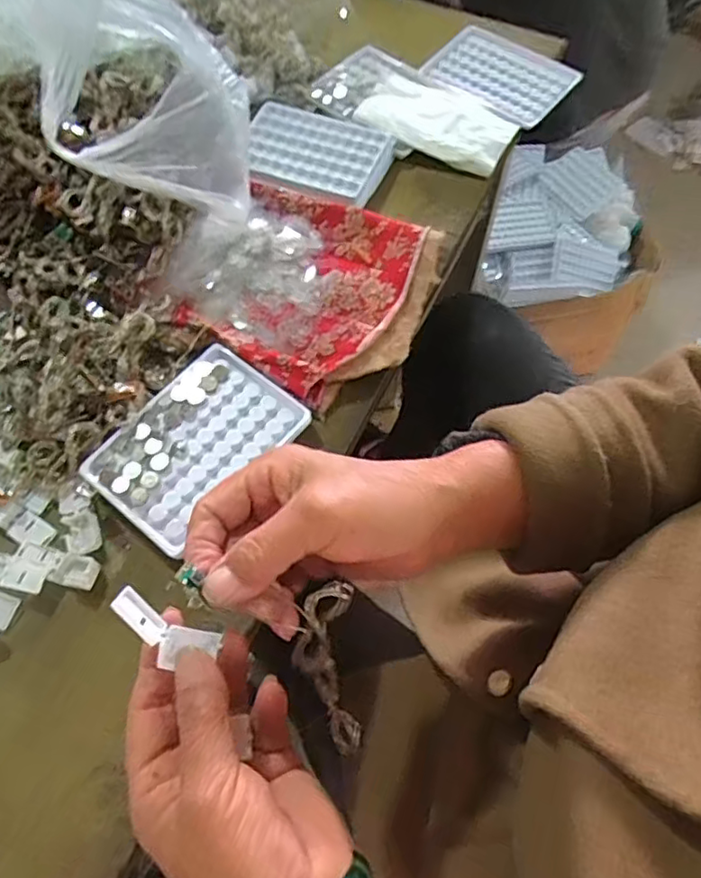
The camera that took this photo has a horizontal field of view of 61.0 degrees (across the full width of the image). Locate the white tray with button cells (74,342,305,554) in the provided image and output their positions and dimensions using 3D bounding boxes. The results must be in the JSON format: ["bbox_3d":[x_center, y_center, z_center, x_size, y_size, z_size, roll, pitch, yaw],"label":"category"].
[{"bbox_3d":[-0.104,0.000,0.401,0.091,0.009,0.131,36,70,15],"label":"white tray with button cells"}]

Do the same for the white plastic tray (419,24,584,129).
[{"bbox_3d":[0.140,-0.350,0.570,0.131,0.010,0.092,37,70,15],"label":"white plastic tray"}]

